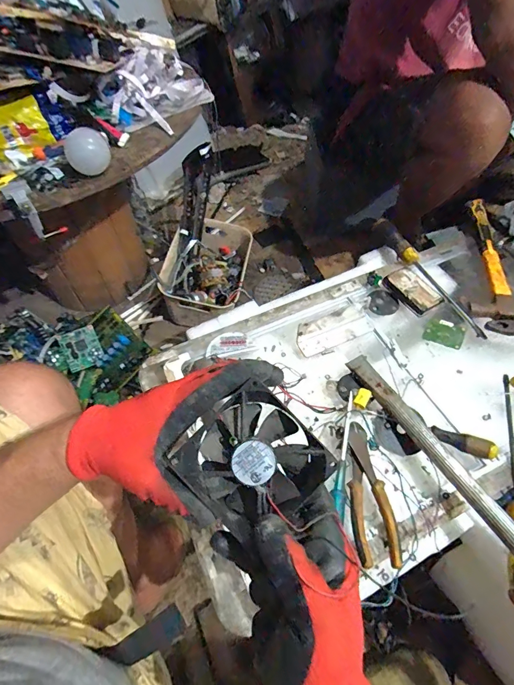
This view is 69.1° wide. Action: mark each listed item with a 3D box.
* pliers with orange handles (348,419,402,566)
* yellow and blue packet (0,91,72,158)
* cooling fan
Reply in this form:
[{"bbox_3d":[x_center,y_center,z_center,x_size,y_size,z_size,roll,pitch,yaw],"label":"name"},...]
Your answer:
[{"bbox_3d":[0.137,0.187,0.477,0.050,0.022,0.171,-5,55,-1],"label":"pliers with orange handles"},{"bbox_3d":[-0.381,-0.342,0.596,0.145,0.066,0.030,-36,61,-20],"label":"yellow and blue packet"},{"bbox_3d":[-0.002,0.092,0.290,0.093,0.025,0.097,-43,83,-5],"label":"cooling fan"}]

